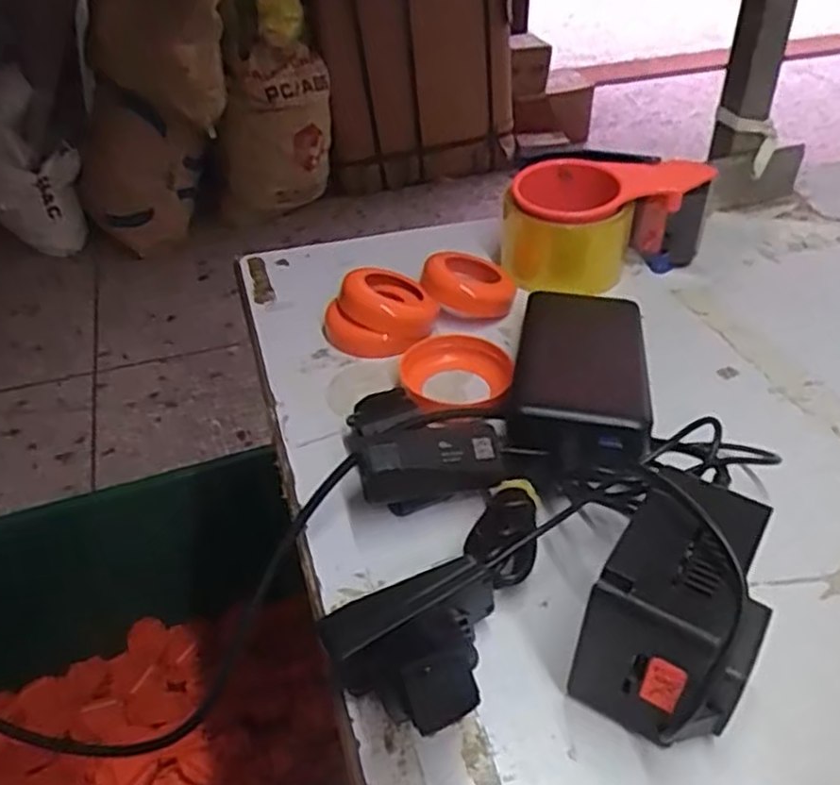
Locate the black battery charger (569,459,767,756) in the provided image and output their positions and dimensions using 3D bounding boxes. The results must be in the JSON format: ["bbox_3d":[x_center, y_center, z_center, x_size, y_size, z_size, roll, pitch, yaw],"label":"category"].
[{"bbox_3d":[0.097,0.087,0.277,0.054,0.082,0.066,23,44,26],"label":"black battery charger"}]

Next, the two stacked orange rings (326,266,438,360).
[{"bbox_3d":[-0.026,-0.054,0.490,0.072,0.038,0.072,0,39,0],"label":"two stacked orange rings"}]

